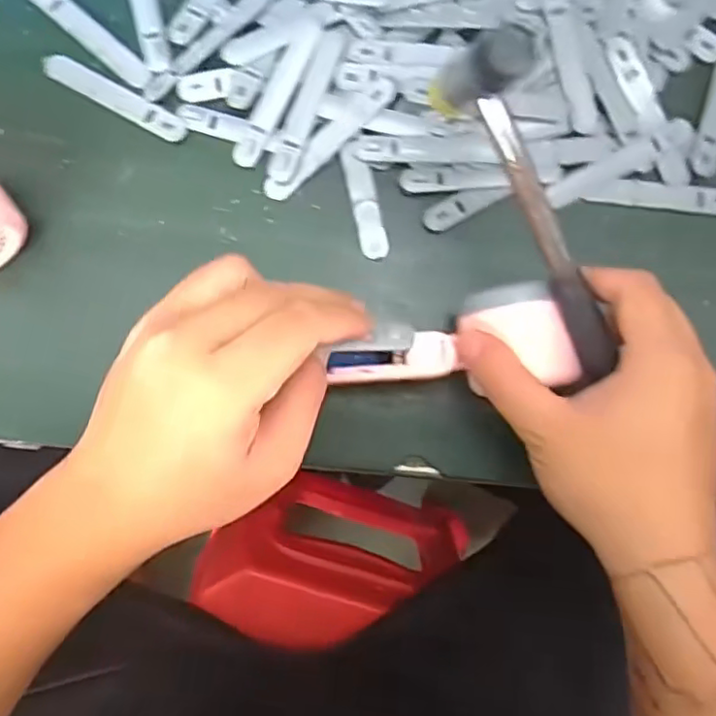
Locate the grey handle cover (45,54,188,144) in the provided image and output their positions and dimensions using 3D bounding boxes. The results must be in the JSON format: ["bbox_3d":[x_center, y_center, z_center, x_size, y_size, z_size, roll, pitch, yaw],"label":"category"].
[{"bbox_3d":[-0.144,-0.155,0.371,0.094,0.004,0.017,28,84,1],"label":"grey handle cover"}]

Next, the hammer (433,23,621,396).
[{"bbox_3d":[0.086,-0.061,0.290,0.034,0.027,0.171,-29,107,-5],"label":"hammer"}]

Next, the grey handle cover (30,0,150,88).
[{"bbox_3d":[-0.163,-0.197,0.375,0.094,0.005,0.017,41,84,3],"label":"grey handle cover"}]

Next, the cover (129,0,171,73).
[{"bbox_3d":[-0.132,-0.220,0.382,0.016,0.004,0.096,-15,84,-3],"label":"cover"}]

